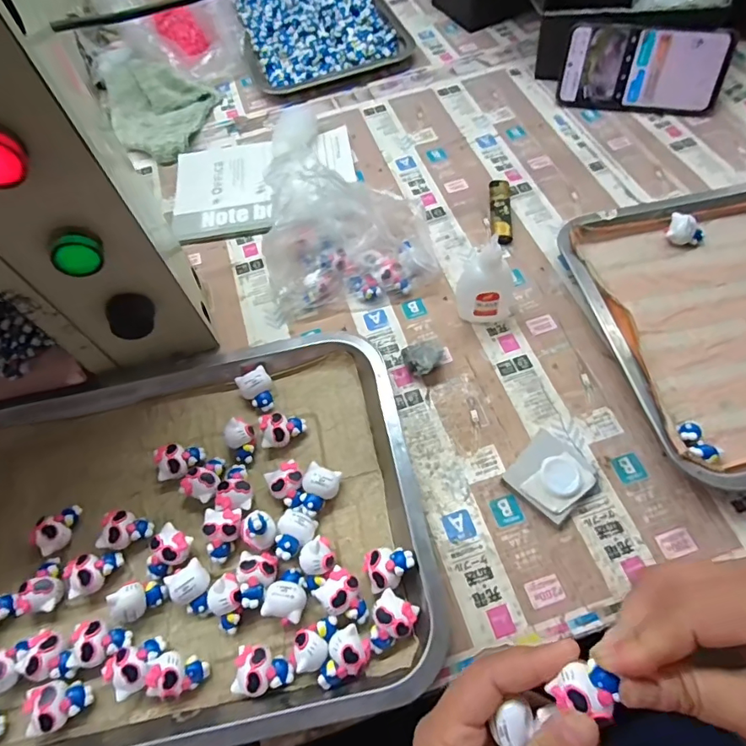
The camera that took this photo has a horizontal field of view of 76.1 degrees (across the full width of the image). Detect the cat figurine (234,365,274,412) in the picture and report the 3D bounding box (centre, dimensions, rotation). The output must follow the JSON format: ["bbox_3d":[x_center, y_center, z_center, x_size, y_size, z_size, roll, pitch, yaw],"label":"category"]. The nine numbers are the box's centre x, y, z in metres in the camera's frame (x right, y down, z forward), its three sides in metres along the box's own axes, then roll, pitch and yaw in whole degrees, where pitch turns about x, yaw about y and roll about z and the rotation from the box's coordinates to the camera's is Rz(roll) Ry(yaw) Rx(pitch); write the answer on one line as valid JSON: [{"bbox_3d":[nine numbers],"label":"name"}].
[{"bbox_3d":[-0.092,0.013,0.383,0.025,0.019,0.034,-30,63,-11],"label":"cat figurine"}]

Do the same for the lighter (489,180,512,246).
[{"bbox_3d":[0.130,-0.165,0.483,0.019,0.013,0.082,0,62,5],"label":"lighter"}]

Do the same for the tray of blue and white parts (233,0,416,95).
[{"bbox_3d":[-0.100,-0.568,0.712,0.214,0.031,0.426,-16,62,-3],"label":"tray of blue and white parts"}]

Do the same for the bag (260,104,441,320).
[{"bbox_3d":[-0.025,-0.132,0.428,0.149,0.103,0.108,-10,61,-1],"label":"bag"}]

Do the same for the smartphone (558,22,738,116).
[{"bbox_3d":[0.301,-0.341,0.532,0.166,0.080,0.012,13,34,13],"label":"smartphone"}]

